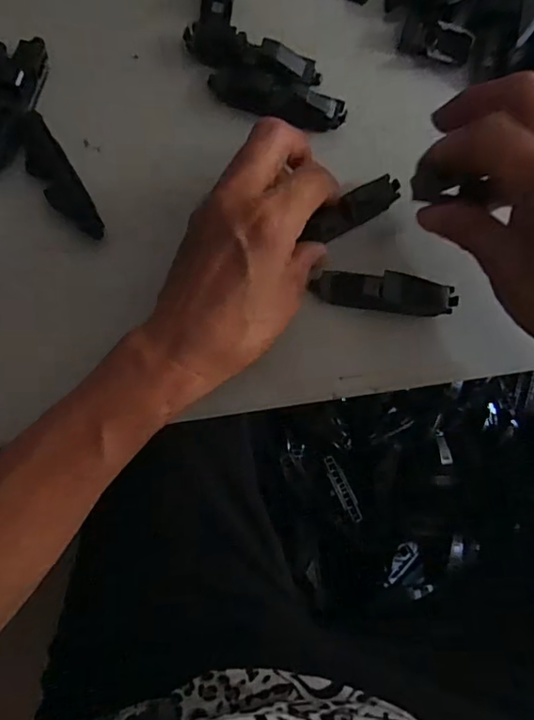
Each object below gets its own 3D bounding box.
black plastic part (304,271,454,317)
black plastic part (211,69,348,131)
[{"bbox_3d":[0.067,-0.039,0.313,0.078,0.007,0.021,7,86,1],"label":"black plastic part"},{"bbox_3d":[0.005,-0.153,0.320,0.081,0.020,0.019,16,85,-1],"label":"black plastic part"}]

